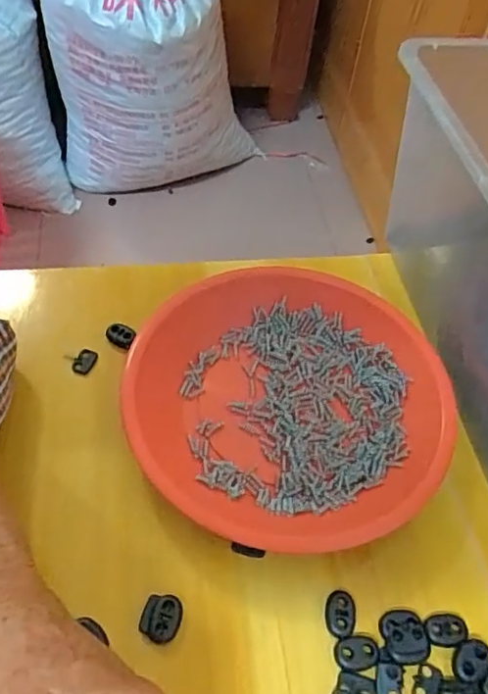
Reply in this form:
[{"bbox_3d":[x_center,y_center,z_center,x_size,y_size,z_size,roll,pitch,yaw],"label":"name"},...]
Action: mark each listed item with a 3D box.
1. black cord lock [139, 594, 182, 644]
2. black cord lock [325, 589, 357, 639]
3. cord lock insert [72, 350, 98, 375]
[{"bbox_3d":[-0.041,0.133,0.279,0.019,0.004,0.021,12,53,6],"label":"black cord lock"},{"bbox_3d":[0.049,0.135,0.286,0.015,0.004,0.020,6,53,1],"label":"black cord lock"},{"bbox_3d":[-0.104,0.010,0.372,0.012,0.005,0.017,21,55,12],"label":"cord lock insert"}]

